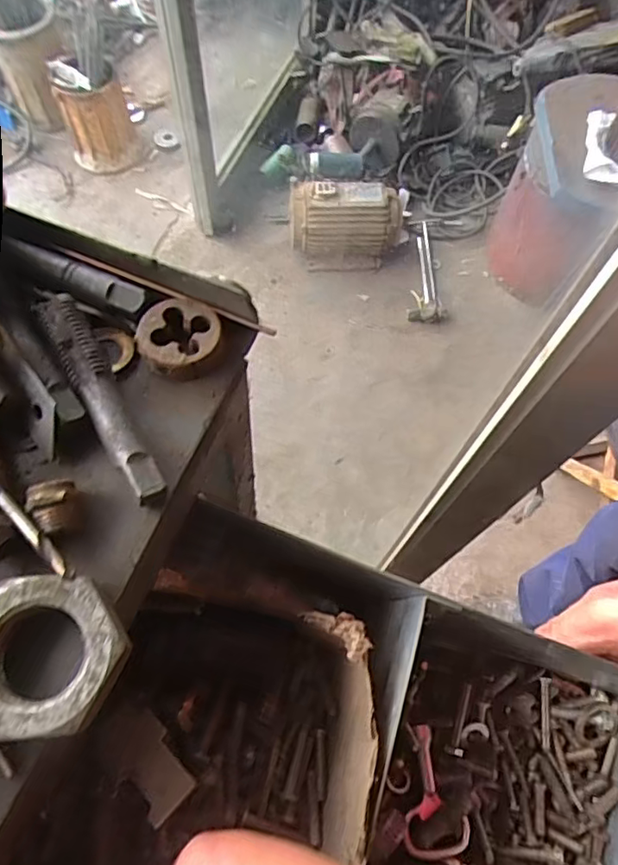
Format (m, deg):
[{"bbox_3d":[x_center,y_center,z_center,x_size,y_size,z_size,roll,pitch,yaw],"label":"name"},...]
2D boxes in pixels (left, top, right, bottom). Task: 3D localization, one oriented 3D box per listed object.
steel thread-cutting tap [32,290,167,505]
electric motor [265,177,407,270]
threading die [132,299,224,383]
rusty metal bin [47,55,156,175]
[{"bbox_3d":[-0.069,-0.013,0.187,0.013,0.008,0.081,-29,70,-15],"label":"steel thread-cutting tap"},{"bbox_3d":[0.078,-0.500,1.382,0.294,0.179,0.152,4,65,-1],"label":"electric motor"},{"bbox_3d":[-0.046,-0.033,0.206,0.029,0.010,0.029,1,65,-3],"label":"threading die"},{"bbox_3d":[-0.527,-0.818,1.469,0.197,0.219,0.166,-14,67,-10],"label":"rusty metal bin"}]

